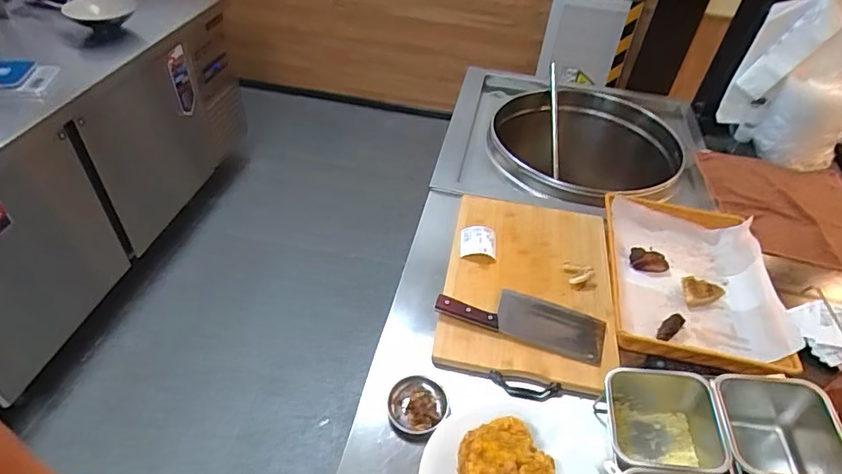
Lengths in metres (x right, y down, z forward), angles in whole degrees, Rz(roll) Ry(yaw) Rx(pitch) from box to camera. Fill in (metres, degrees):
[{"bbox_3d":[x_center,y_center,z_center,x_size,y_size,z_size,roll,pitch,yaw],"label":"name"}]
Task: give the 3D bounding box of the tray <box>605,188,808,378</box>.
[{"bbox_3d":[0.499,0.071,0.936,0.281,0.080,0.365,6,56,6],"label":"tray"}]

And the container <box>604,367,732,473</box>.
[{"bbox_3d":[0.316,0.255,0.659,0.143,0.113,0.133,-1,31,26],"label":"container"}]

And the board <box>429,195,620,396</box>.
[{"bbox_3d":[0.194,0.076,0.916,0.290,0.038,0.385,12,59,3],"label":"board"}]

